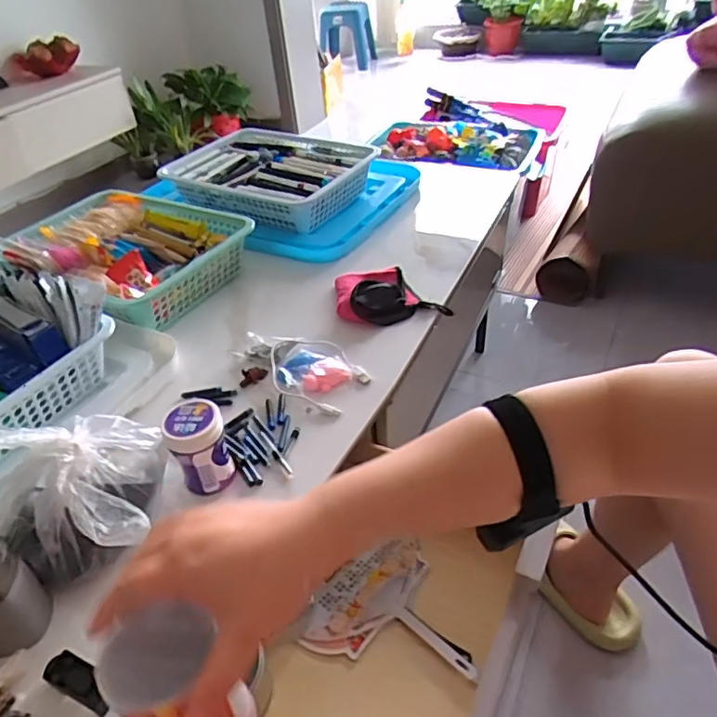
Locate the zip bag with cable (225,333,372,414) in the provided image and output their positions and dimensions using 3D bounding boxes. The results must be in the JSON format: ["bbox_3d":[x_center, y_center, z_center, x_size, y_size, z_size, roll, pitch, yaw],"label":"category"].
[{"bbox_3d":[-0.070,0.008,0.684,0.160,0.030,0.094,18,45,27],"label":"zip bag with cable"}]

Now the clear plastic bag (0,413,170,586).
[{"bbox_3d":[-0.252,0.088,0.482,0.157,0.132,0.134,-8,39,-2],"label":"clear plastic bag"}]

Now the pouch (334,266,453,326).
[{"bbox_3d":[0.039,-0.091,0.787,0.140,0.032,0.113,-12,39,-7],"label":"pouch"}]

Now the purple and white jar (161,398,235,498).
[{"bbox_3d":[-0.148,0.086,0.545,0.054,0.083,0.049,-20,41,-17],"label":"purple and white jar"}]

